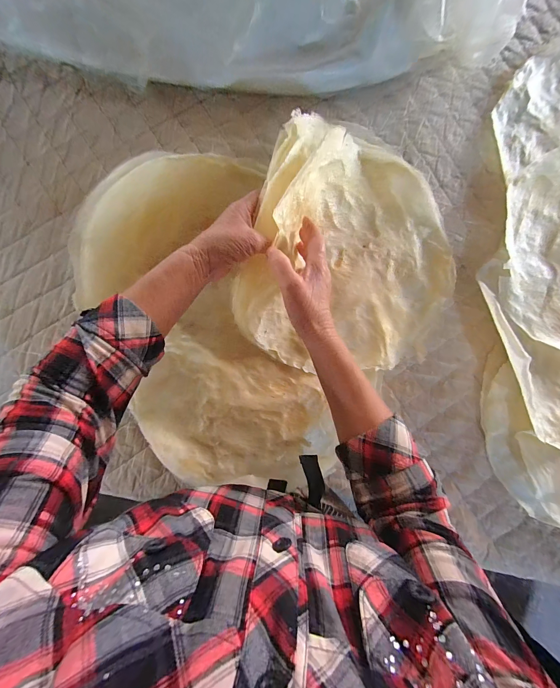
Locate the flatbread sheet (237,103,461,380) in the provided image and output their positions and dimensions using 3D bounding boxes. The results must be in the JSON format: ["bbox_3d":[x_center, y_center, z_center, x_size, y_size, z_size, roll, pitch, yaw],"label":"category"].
[{"bbox_3d":[0.127,-0.128,0.405,0.311,0.130,0.343,15,87,-2],"label":"flatbread sheet"}]

